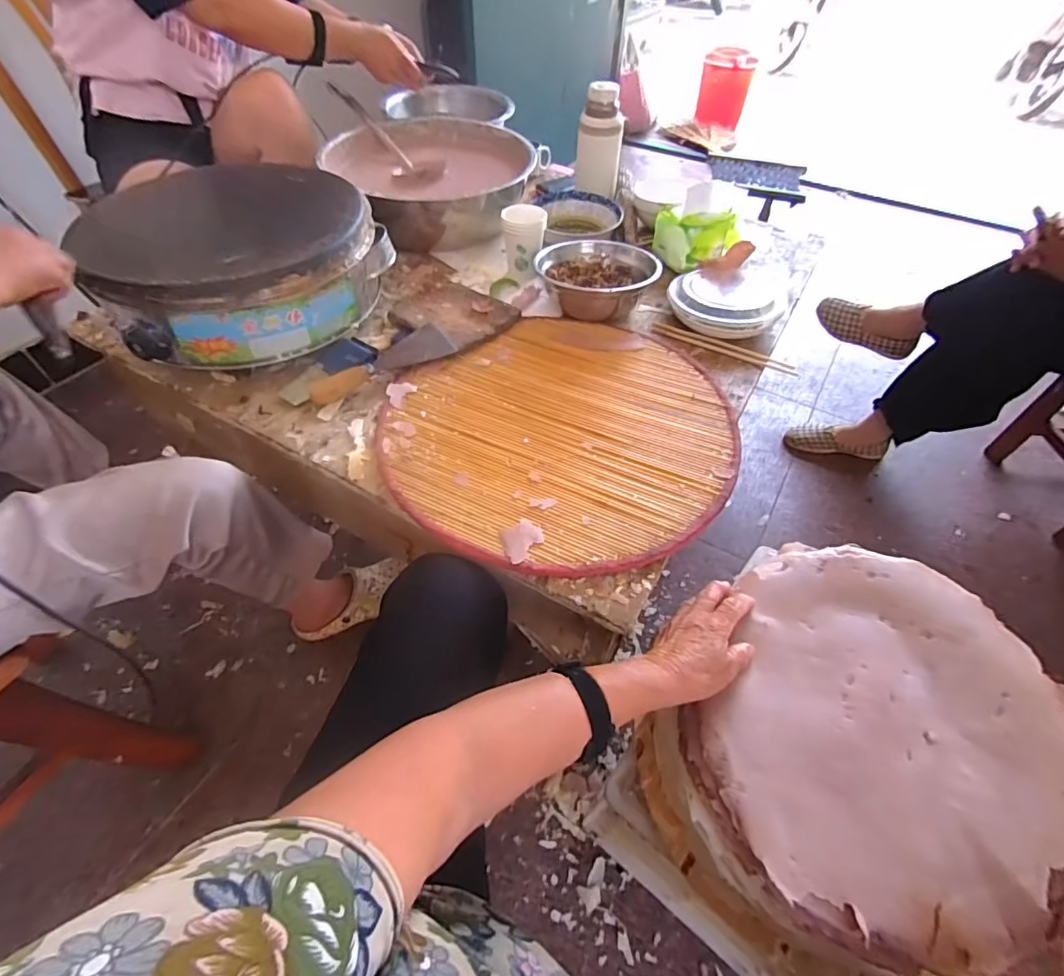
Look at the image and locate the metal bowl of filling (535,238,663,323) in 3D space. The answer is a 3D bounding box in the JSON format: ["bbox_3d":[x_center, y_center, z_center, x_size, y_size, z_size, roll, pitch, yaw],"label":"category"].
[{"bbox_3d":[0.100,-0.323,0.800,0.167,0.062,0.135,-11,53,-10],"label":"metal bowl of filling"}]

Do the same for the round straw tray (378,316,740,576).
[{"bbox_3d":[0.043,-0.077,0.640,0.404,0.013,0.388,1,52,-1],"label":"round straw tray"}]

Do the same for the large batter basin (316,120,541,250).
[{"bbox_3d":[-0.185,-0.566,0.966,0.345,0.110,0.362,1,52,-1],"label":"large batter basin"}]

